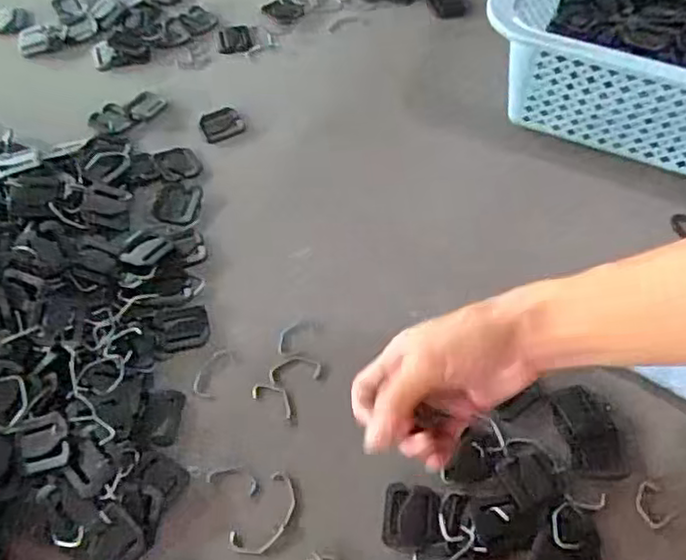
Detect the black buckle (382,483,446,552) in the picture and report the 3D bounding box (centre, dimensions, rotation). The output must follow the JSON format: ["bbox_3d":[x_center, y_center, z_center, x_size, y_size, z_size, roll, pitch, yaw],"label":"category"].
[{"bbox_3d":[0.043,0.148,0.425,0.036,0.004,0.040,2,57,2],"label":"black buckle"}]

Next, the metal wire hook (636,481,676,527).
[{"bbox_3d":[0.197,0.143,0.432,0.021,0.004,0.027,-17,58,-10],"label":"metal wire hook"}]

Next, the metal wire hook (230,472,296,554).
[{"bbox_3d":[-0.047,0.147,0.424,0.026,0.004,0.055,29,62,18],"label":"metal wire hook"}]

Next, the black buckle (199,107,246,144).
[{"bbox_3d":[-0.110,-0.142,0.613,0.037,0.008,0.035,-18,59,-11],"label":"black buckle"}]

